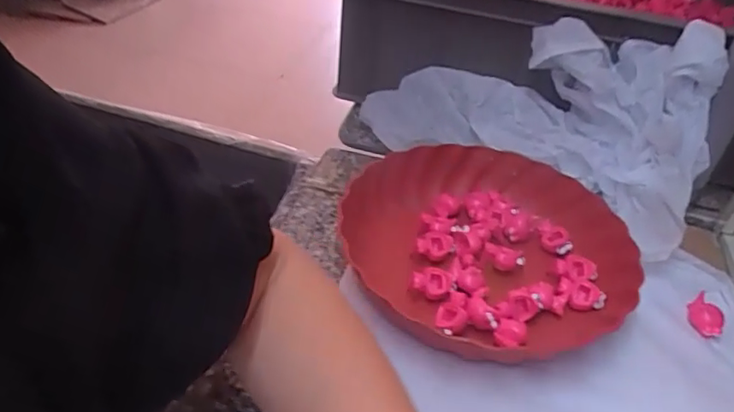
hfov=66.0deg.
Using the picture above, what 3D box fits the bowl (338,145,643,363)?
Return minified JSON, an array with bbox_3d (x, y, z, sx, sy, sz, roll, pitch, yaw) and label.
[{"bbox_3d":[0.101,0.026,0.489,0.235,0.043,0.235,1,39,-1],"label":"bowl"}]

